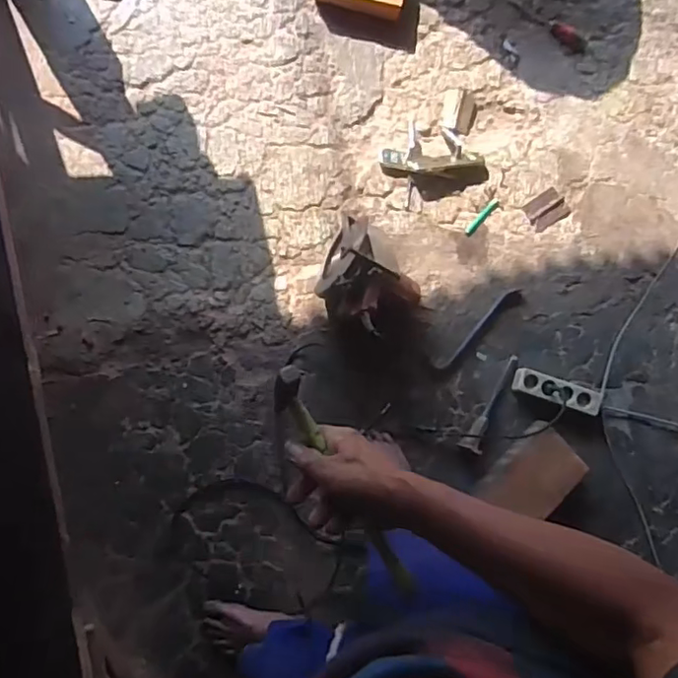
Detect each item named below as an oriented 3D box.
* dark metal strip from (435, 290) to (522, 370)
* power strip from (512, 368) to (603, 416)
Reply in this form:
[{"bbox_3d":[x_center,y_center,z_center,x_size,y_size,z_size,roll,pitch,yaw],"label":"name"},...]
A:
[{"bbox_3d":[0.331,-0.023,1.394,0.276,0.021,0.034,-42,88,-8],"label":"dark metal strip"},{"bbox_3d":[0.513,0.123,1.375,0.211,0.048,0.064,20,81,-5],"label":"power strip"}]

